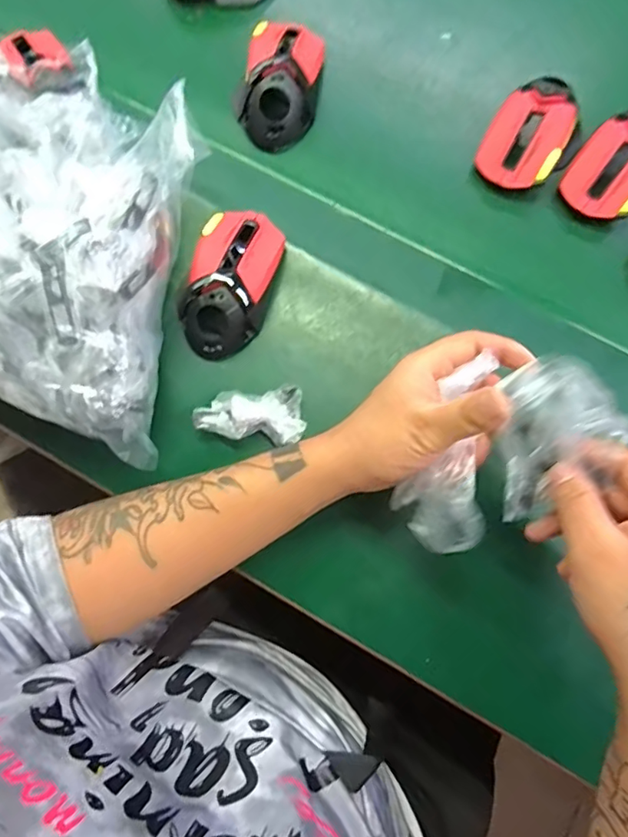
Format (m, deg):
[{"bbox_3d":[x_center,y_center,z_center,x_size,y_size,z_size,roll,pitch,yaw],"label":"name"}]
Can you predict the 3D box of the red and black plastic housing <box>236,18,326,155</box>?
[{"bbox_3d":[-0.030,-0.297,0.468,0.063,0.042,0.108,14,79,3],"label":"red and black plastic housing"}]

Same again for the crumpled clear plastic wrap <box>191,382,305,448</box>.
[{"bbox_3d":[-0.051,0.001,0.423,0.083,0.022,0.045,-5,78,0],"label":"crumpled clear plastic wrap"}]

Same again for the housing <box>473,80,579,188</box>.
[{"bbox_3d":[0.184,-0.241,0.456,0.075,0.037,0.092,36,81,8],"label":"housing"}]

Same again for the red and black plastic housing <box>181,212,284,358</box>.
[{"bbox_3d":[-0.068,-0.111,0.434,0.065,0.039,0.124,20,79,5],"label":"red and black plastic housing"}]

